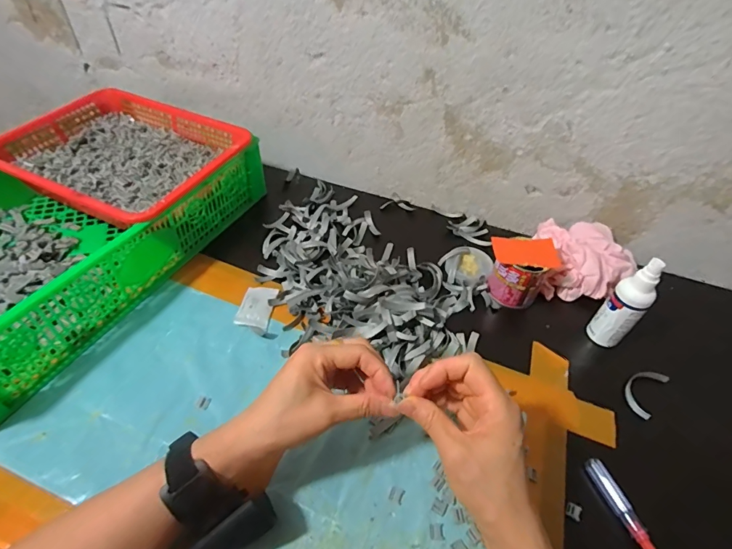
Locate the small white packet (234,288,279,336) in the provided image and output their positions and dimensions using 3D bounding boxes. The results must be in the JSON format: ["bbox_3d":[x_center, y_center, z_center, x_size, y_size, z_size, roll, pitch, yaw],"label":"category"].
[{"bbox_3d":[-0.137,0.043,0.514,0.039,0.007,0.069,5,45,0],"label":"small white packet"}]

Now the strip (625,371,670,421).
[{"bbox_3d":[0.318,0.133,0.473,0.032,0.014,0.079,37,53,28],"label":"strip"}]

